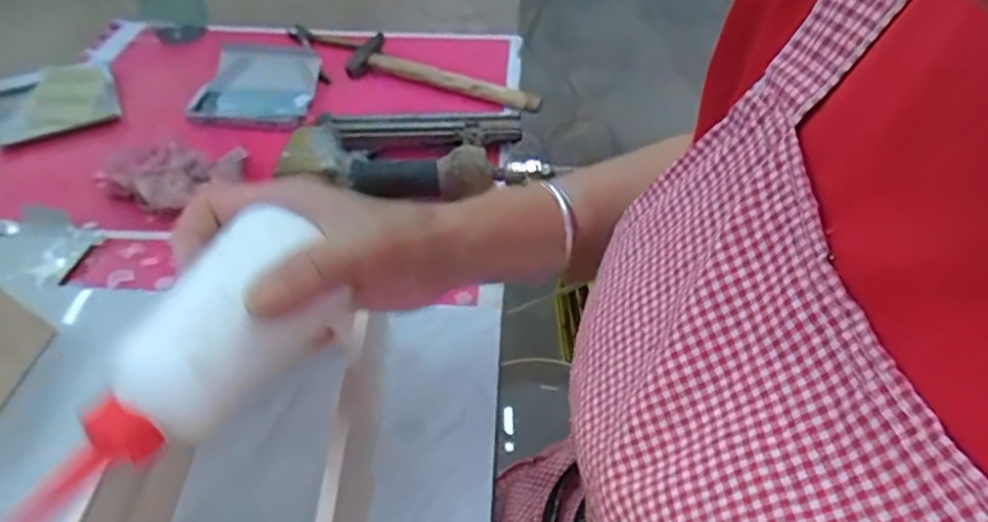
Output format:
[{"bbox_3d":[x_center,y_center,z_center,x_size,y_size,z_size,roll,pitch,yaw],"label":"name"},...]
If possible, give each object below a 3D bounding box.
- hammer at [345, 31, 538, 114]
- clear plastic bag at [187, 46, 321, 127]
[{"bbox_3d":[-0.059,-0.220,0.773,0.251,0.025,0.071,21,48,19],"label":"hammer"},{"bbox_3d":[-0.283,-0.214,0.766,0.135,0.033,0.140,0,44,-2],"label":"clear plastic bag"}]

